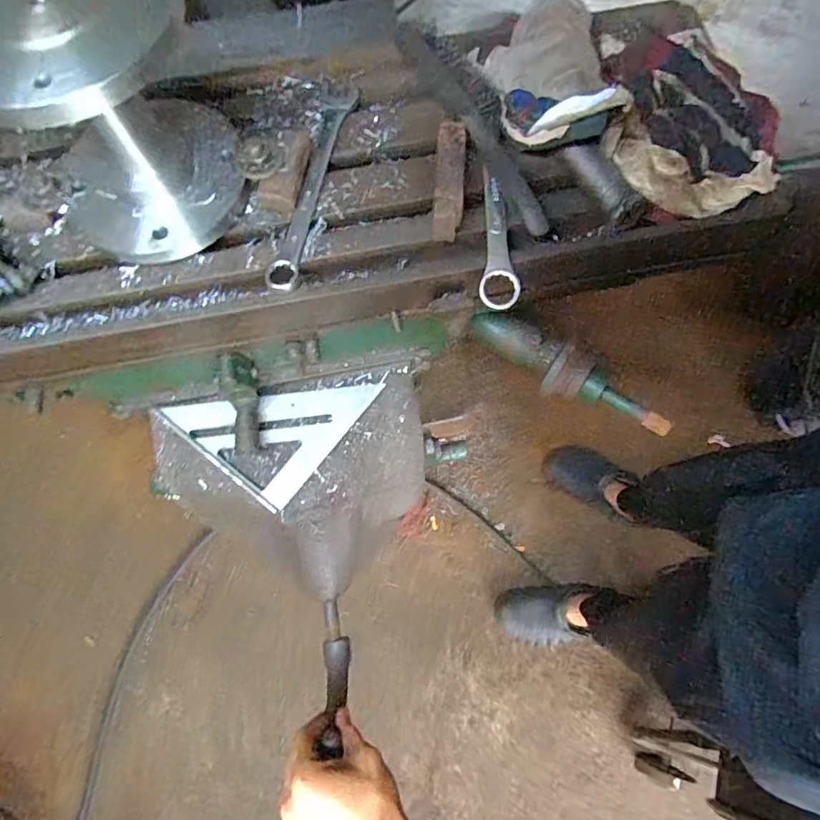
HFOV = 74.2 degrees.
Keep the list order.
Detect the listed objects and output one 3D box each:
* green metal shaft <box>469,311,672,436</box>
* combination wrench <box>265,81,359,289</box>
[{"bbox_3d":[0.159,-0.036,0.543,0.212,0.040,0.044,32,76,10],"label":"green metal shaft"},{"bbox_3d":[-0.085,-0.208,0.487,0.035,0.010,0.224,9,73,4],"label":"combination wrench"}]

